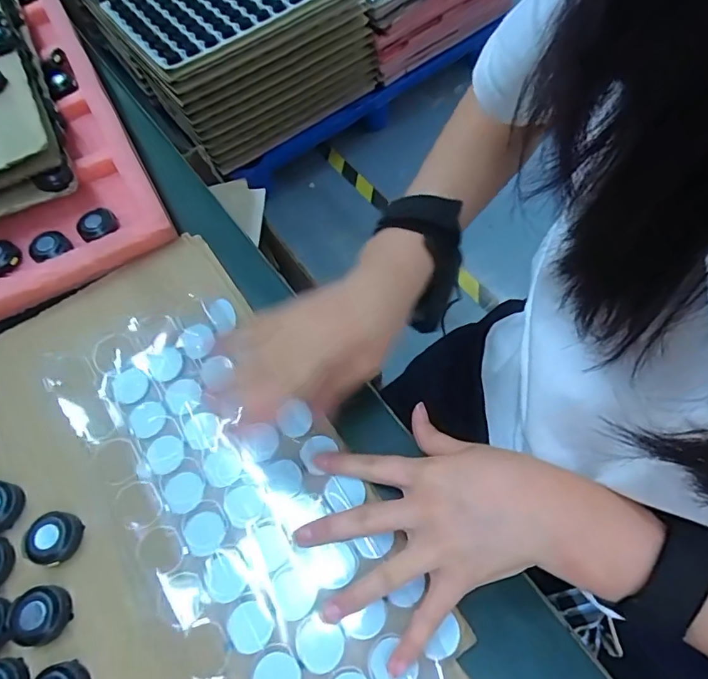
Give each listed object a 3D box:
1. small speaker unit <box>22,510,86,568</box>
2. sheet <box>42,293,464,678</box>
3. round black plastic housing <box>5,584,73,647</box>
[{"bbox_3d":[-0.180,0.119,0.291,0.029,0.010,0.029,-1,62,2],"label":"small speaker unit"},{"bbox_3d":[-0.079,0.092,0.298,0.132,0.017,0.304,-34,66,-14],"label":"sheet"},{"bbox_3d":[-0.177,0.153,0.271,0.031,0.014,0.028,20,64,12],"label":"round black plastic housing"}]

